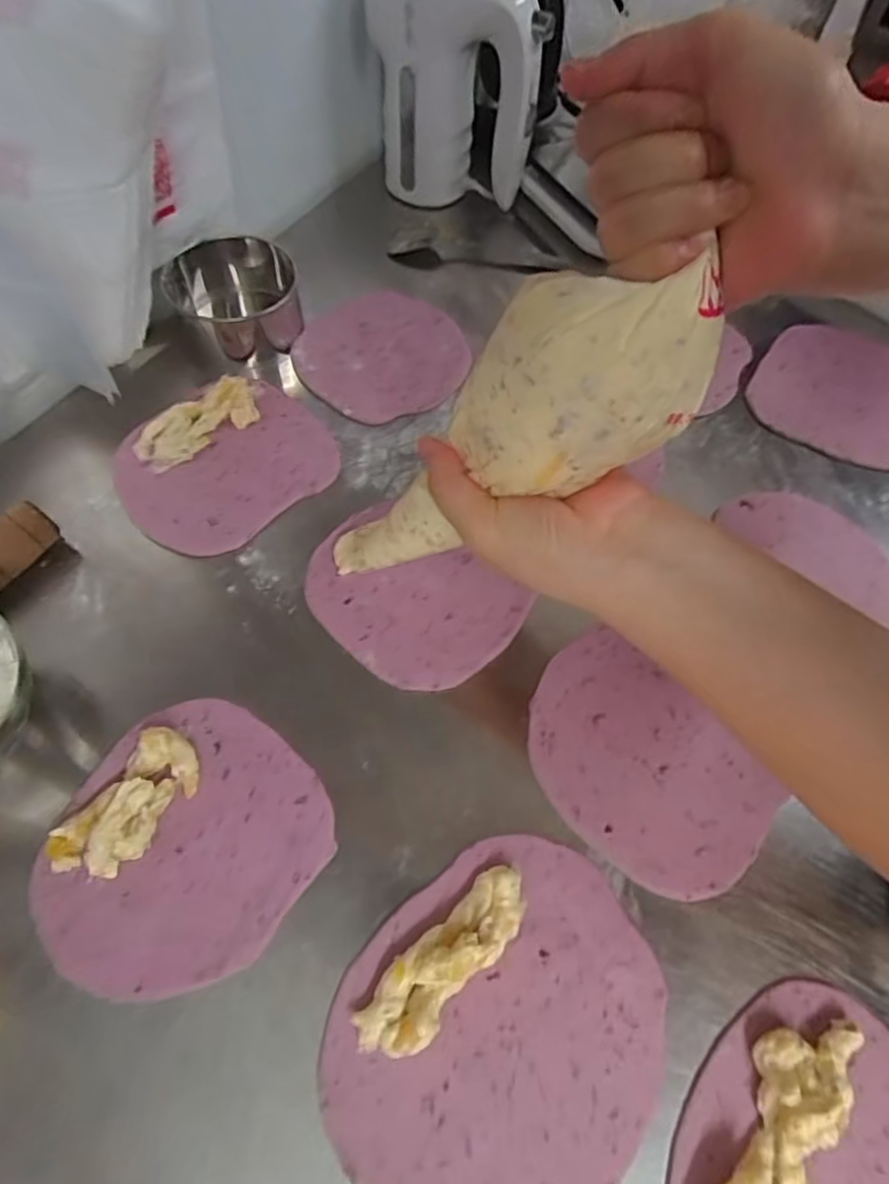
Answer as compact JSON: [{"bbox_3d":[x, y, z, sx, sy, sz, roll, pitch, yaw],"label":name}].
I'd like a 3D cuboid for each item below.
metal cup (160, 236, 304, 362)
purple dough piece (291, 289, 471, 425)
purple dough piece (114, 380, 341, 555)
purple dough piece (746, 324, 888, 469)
[{"bbox_3d":[-0.165,-0.234,0.516,0.094,0.047,0.105,-19,64,-14],"label":"metal cup"},{"bbox_3d":[-0.048,-0.191,0.524,0.125,0.009,0.131,2,60,-3],"label":"purple dough piece"},{"bbox_3d":[-0.152,-0.093,0.460,0.144,0.011,0.119,-39,70,-22],"label":"purple dough piece"},{"bbox_3d":[0.318,-0.160,0.525,0.136,0.016,0.119,22,61,8],"label":"purple dough piece"}]

